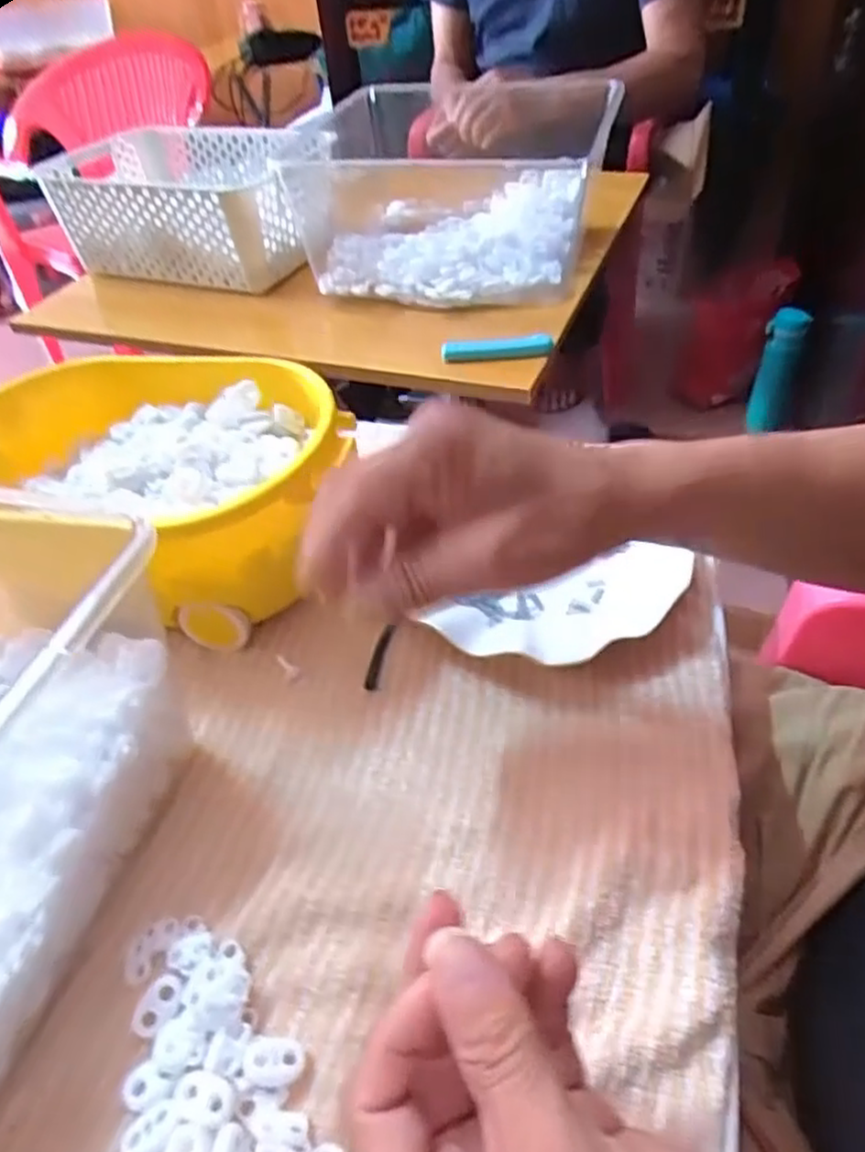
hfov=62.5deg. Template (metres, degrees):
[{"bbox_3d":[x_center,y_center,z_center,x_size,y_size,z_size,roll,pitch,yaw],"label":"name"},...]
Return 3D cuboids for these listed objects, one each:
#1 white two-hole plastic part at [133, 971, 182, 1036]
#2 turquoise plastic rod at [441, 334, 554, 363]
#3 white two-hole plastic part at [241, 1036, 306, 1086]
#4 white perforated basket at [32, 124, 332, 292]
[{"bbox_3d":[-0.109,0.170,0.282,0.014,0.004,0.021,13,48,18],"label":"white two-hole plastic part"},{"bbox_3d":[0.059,-0.207,0.642,0.102,0.018,0.018,-8,45,-2],"label":"turquoise plastic rod"},{"bbox_3d":[-0.059,0.182,0.267,0.022,0.008,0.015,-7,45,0],"label":"white two-hole plastic part"},{"bbox_3d":[-0.263,-0.432,0.830,0.292,0.115,0.208,13,48,18],"label":"white perforated basket"}]

